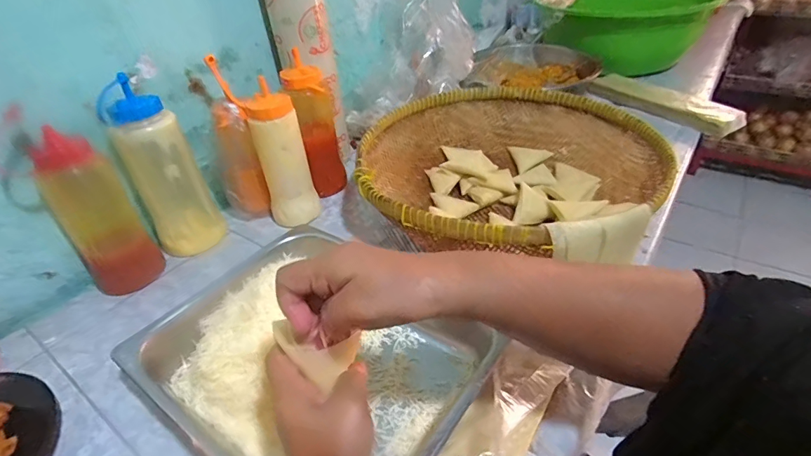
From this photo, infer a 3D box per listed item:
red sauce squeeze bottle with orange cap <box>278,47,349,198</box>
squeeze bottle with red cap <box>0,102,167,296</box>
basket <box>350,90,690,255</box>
[{"bbox_3d":[-0.141,-0.152,0.697,0.070,0.201,0.059,-13,37,-12],"label":"red sauce squeeze bottle with orange cap"},{"bbox_3d":[-0.398,-0.018,0.554,0.070,0.217,0.100,25,45,34],"label":"squeeze bottle with red cap"},{"bbox_3d":[0.146,-0.090,0.668,0.436,0.109,0.420,-3,37,2],"label":"basket"}]

